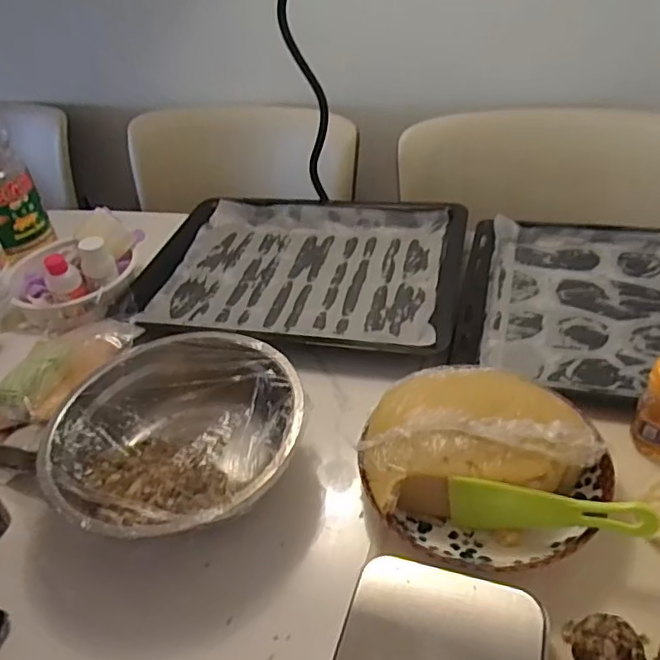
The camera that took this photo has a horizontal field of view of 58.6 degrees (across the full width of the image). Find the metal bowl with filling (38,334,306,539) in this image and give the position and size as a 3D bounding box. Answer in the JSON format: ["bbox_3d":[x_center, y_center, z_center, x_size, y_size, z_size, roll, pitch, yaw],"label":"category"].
[{"bbox_3d":[-0.129,0.096,0.509,0.205,0.070,0.202,-4,39,4],"label":"metal bowl with filling"}]

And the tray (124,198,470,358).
[{"bbox_3d":[-0.037,-0.079,0.734,0.390,0.051,0.323,4,41,11],"label":"tray"}]

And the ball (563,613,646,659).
[{"bbox_3d":[0.170,0.205,0.370,0.042,0.041,0.038,19,46,28],"label":"ball"}]

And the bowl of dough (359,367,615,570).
[{"bbox_3d":[0.118,0.101,0.470,0.184,0.068,0.167,19,46,29],"label":"bowl of dough"}]

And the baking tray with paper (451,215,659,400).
[{"bbox_3d":[0.350,-0.027,0.629,0.397,0.026,0.292,7,42,17],"label":"baking tray with paper"}]

